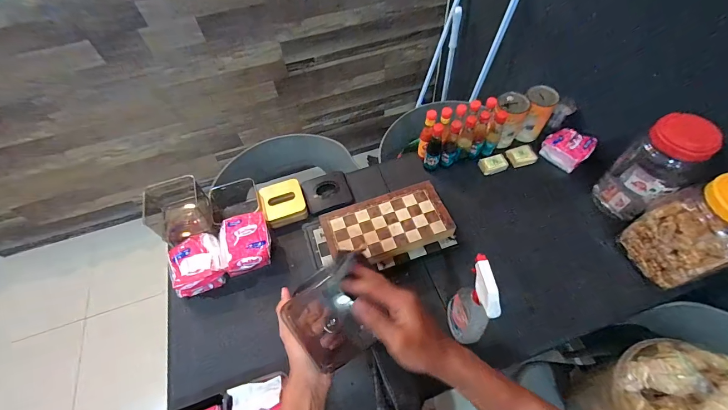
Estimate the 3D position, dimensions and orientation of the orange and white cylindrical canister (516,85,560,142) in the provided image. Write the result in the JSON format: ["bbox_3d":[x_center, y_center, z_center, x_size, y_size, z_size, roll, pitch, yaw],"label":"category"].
[{"bbox_3d":[0.477,-0.248,0.909,0.077,0.133,0.091,27,62,19],"label":"orange and white cylindrical canister"}]

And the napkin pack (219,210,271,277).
[{"bbox_3d":[-0.274,0.095,0.762,0.113,0.091,0.112,-13,57,-6],"label":"napkin pack"}]

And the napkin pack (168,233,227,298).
[{"bbox_3d":[-0.381,0.139,0.750,0.117,0.063,0.118,-15,57,-7],"label":"napkin pack"}]

